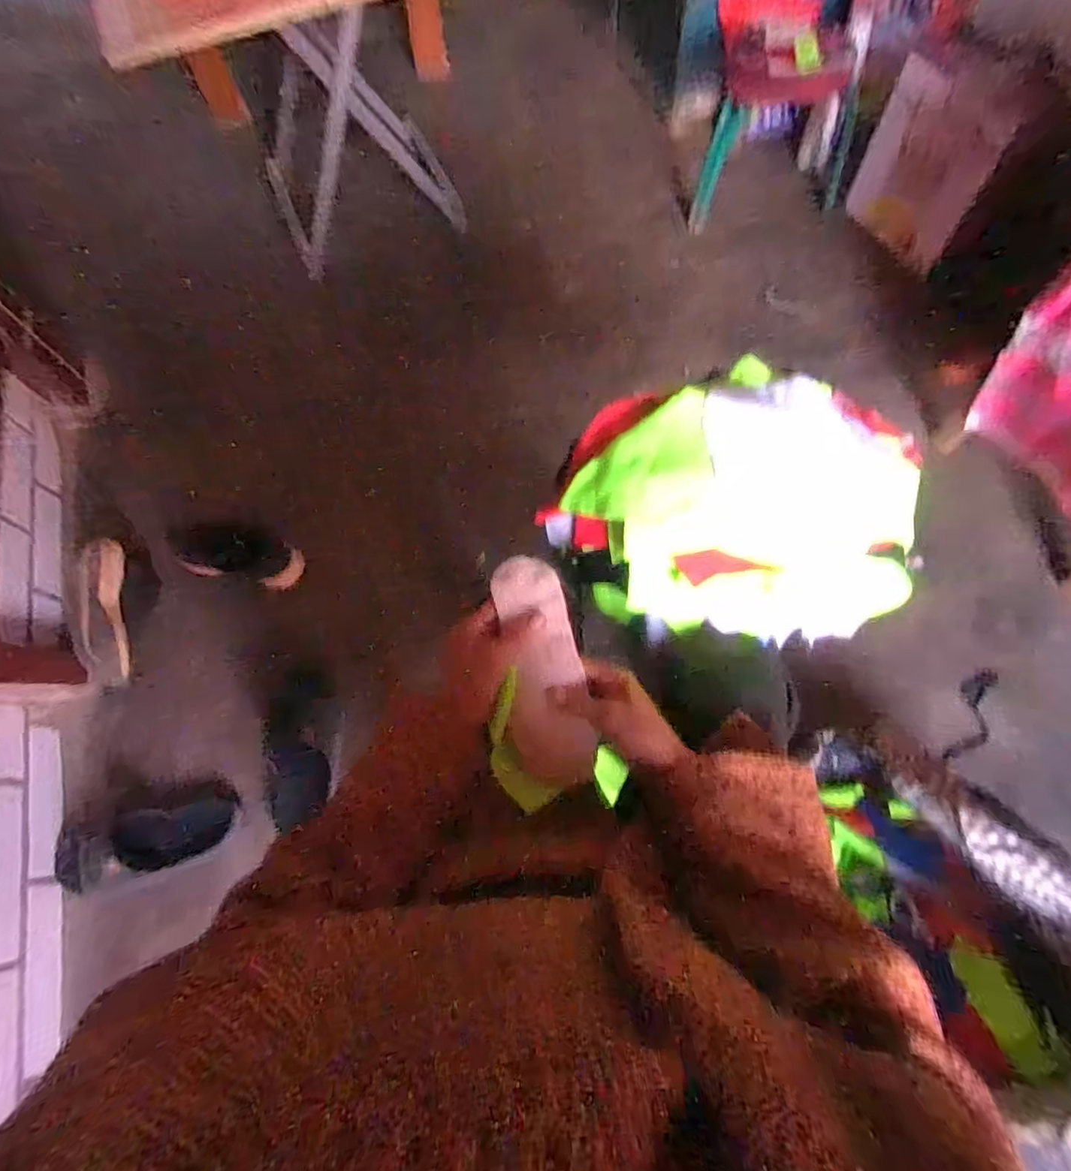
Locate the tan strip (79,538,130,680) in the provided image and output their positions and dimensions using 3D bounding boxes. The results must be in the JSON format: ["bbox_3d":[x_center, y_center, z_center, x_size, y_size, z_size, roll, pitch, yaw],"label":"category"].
[{"bbox_3d":[-0.764,0.041,1.014,0.067,0.032,0.237,-8,87,-2],"label":"tan strip"}]

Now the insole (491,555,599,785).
[{"bbox_3d":[0.007,0.075,0.499,0.065,0.010,0.198,-10,95,-2],"label":"insole"}]

